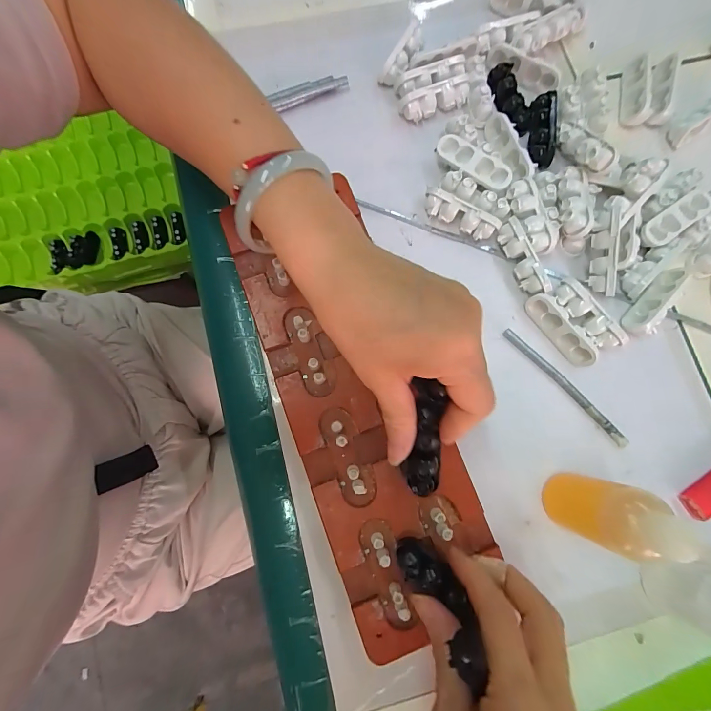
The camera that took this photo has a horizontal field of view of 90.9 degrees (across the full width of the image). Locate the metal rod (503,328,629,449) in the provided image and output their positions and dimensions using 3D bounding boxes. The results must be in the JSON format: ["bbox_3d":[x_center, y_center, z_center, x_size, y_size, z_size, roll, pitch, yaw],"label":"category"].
[{"bbox_3d":[0.154,0.022,0.258,0.009,0.007,0.114,-43,84,-8],"label":"metal rod"}]

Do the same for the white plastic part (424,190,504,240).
[{"bbox_3d":[0.080,-0.106,0.271,0.059,0.021,0.014,26,80,3],"label":"white plastic part"}]

